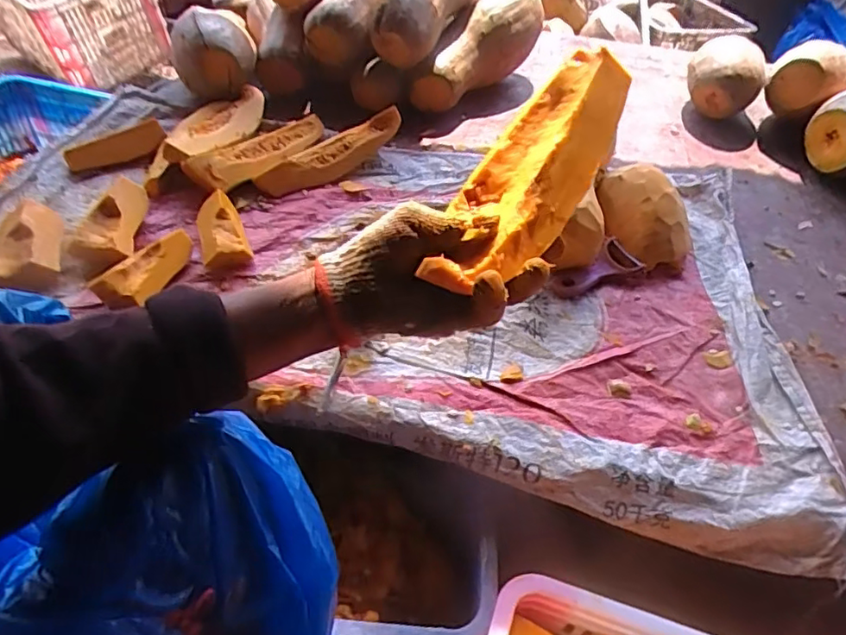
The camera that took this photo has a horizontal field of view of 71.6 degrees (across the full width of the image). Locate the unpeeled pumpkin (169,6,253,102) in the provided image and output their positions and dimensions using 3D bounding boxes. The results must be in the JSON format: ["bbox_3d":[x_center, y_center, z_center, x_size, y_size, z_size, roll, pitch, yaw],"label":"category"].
[{"bbox_3d":[-0.323,-0.411,0.904,0.117,0.100,0.150,-7,46,-12],"label":"unpeeled pumpkin"}]

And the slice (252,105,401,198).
[{"bbox_3d":[-0.135,-0.240,0.853,0.231,0.062,0.056,-31,55,-31],"label":"slice"}]

